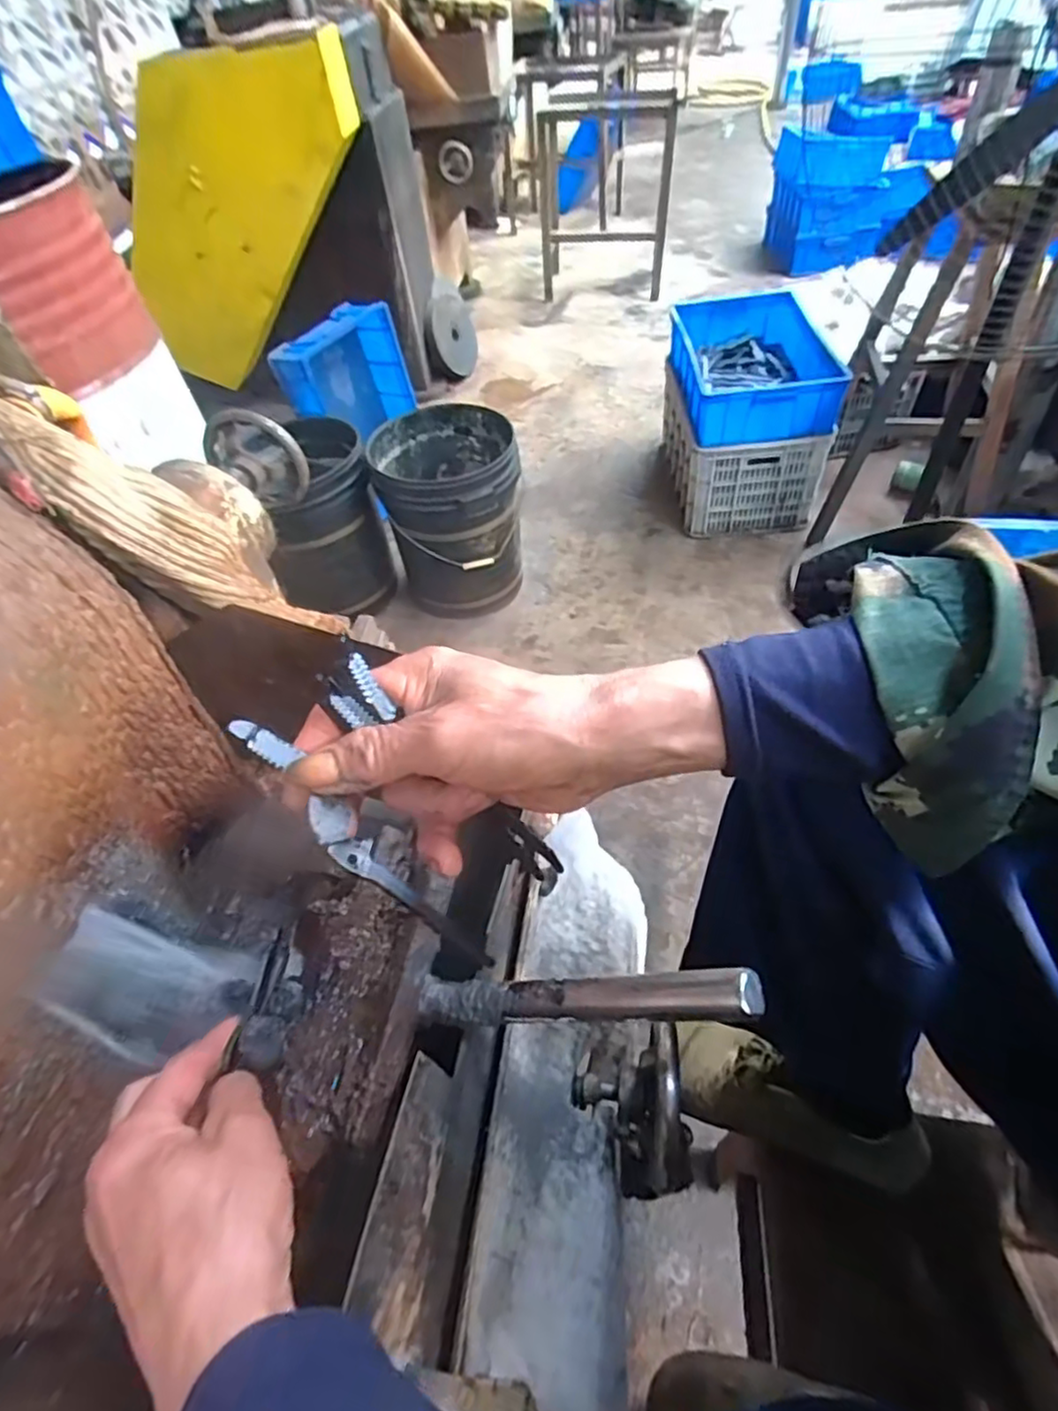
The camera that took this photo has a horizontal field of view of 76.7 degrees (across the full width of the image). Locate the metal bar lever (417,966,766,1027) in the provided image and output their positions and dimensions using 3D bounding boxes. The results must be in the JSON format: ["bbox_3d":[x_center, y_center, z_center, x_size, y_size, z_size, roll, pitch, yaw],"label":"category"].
[{"bbox_3d":[0.019,0.134,0.310,0.178,0.018,0.019,-19,42,35],"label":"metal bar lever"}]

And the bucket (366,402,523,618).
[{"bbox_3d":[-0.195,-0.482,1.759,0.349,0.425,0.377,-9,50,-1],"label":"bucket"}]

